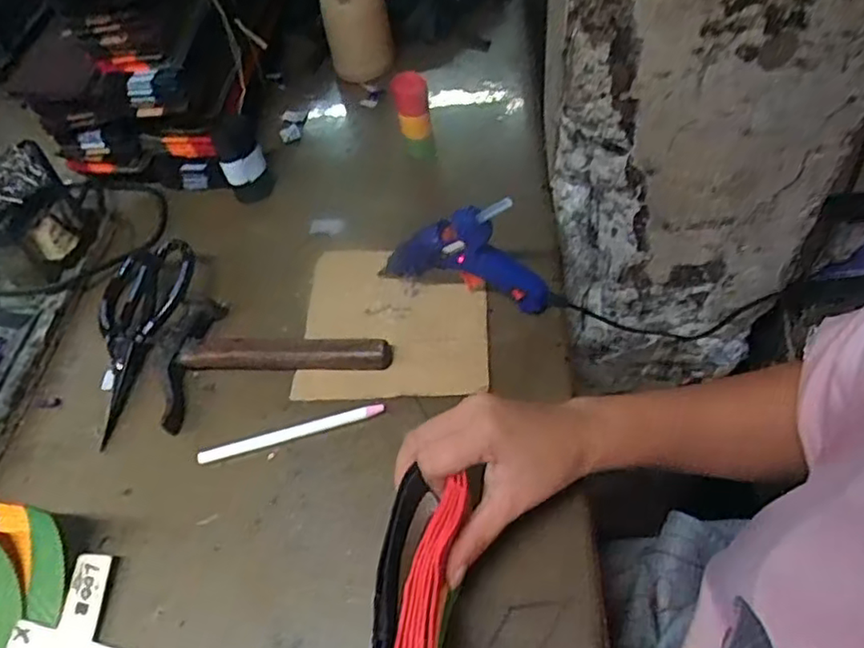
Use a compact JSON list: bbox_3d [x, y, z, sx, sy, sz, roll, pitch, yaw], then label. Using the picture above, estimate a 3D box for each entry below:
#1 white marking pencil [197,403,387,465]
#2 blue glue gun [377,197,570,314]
[{"bbox_3d":[-0.105,0.082,0.484,0.141,0.010,0.010,-12,52,-8],"label":"white marking pencil"},{"bbox_3d":[0.036,-0.054,0.511,0.140,0.109,0.026,2,52,9],"label":"blue glue gun"}]

